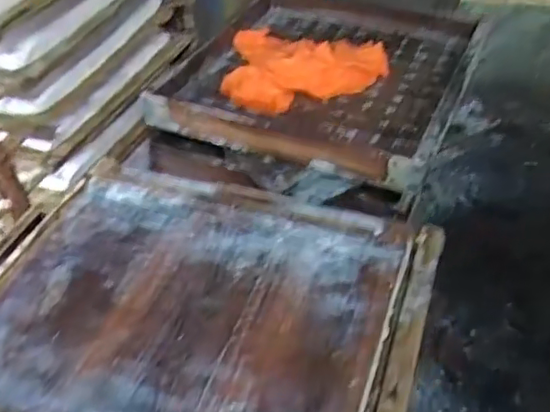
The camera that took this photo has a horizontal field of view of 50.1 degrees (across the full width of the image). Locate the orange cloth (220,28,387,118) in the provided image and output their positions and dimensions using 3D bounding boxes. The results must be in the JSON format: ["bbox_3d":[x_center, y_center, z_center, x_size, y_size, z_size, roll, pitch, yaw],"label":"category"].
[{"bbox_3d":[0.065,-0.301,1.233,0.337,0.062,0.303,-1,46,6],"label":"orange cloth"}]

